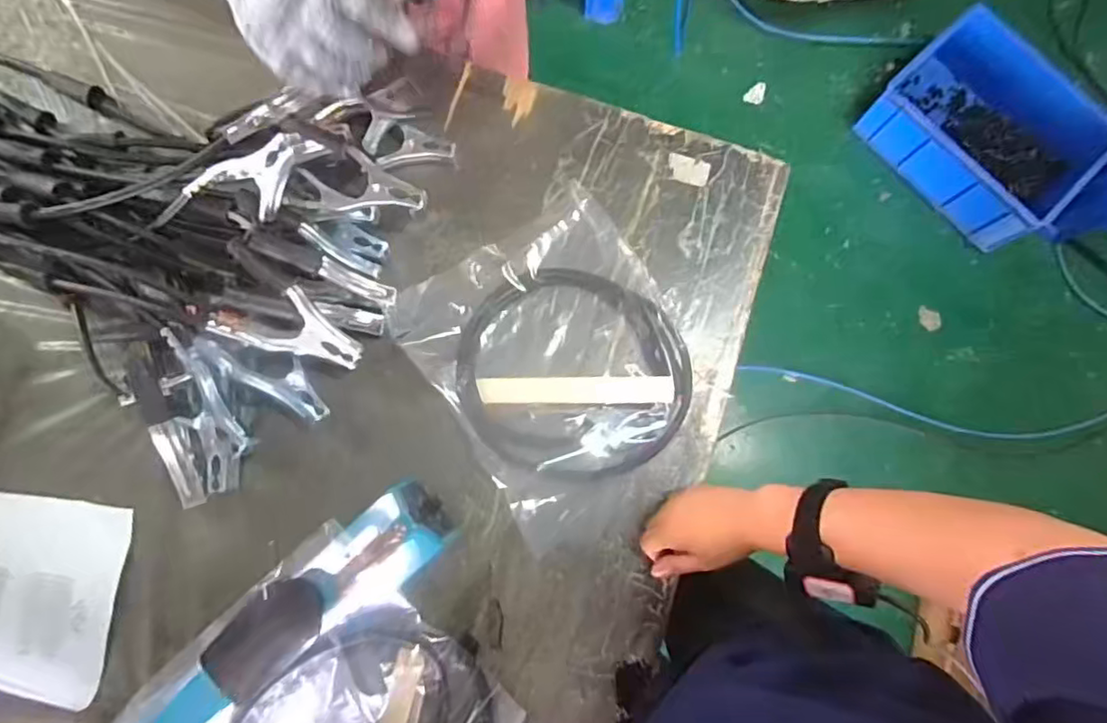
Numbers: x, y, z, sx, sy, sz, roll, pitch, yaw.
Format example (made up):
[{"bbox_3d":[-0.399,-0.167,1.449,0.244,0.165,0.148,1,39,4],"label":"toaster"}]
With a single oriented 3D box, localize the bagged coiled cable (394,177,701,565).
[{"bbox_3d":[0.008,-0.004,0.613,0.243,0.029,0.279,-34,83,-7],"label":"bagged coiled cable"}]

